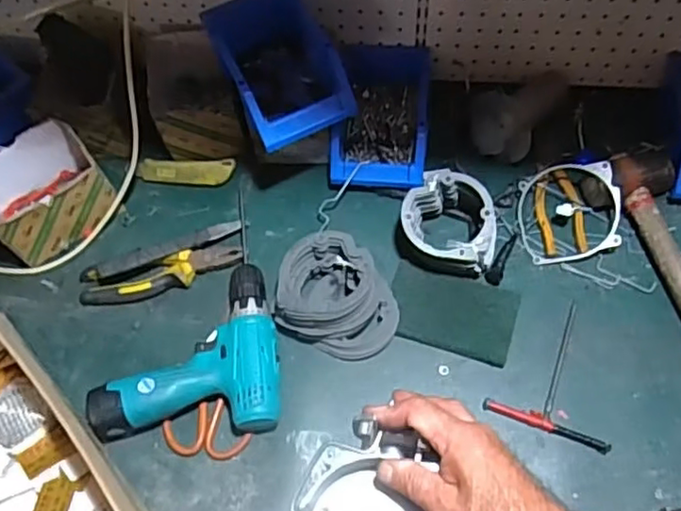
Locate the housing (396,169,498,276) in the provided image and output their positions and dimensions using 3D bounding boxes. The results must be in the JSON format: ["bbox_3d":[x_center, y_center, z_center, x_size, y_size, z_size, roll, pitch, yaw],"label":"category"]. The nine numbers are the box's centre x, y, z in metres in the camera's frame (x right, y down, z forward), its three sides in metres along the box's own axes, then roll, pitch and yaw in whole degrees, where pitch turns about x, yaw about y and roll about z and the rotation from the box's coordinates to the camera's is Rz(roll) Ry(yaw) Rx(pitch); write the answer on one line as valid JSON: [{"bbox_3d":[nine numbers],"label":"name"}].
[{"bbox_3d":[0.126,-0.035,0.730,0.115,0.070,0.106,7,63,8],"label":"housing"}]

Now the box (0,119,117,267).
[{"bbox_3d":[-0.364,-0.081,0.781,0.145,0.081,0.116,-34,65,-14],"label":"box"}]

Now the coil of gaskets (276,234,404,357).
[{"bbox_3d":[-0.001,0.046,0.714,0.135,0.070,0.112,19,65,13],"label":"coil of gaskets"}]

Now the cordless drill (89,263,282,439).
[{"bbox_3d":[-0.162,0.103,0.705,0.195,0.054,0.187,-3,62,2],"label":"cordless drill"}]

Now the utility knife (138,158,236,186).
[{"bbox_3d":[-0.202,-0.112,0.830,0.128,0.030,0.027,3,62,5],"label":"utility knife"}]

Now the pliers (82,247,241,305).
[{"bbox_3d":[-0.216,0.024,0.766,0.194,0.026,0.048,-10,62,-2],"label":"pliers"}]

